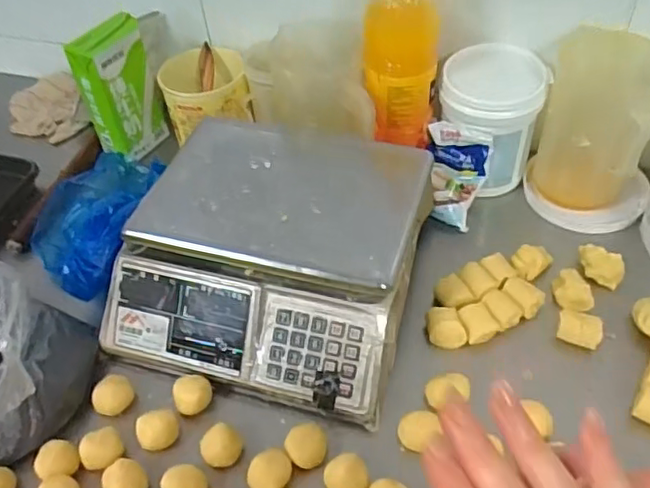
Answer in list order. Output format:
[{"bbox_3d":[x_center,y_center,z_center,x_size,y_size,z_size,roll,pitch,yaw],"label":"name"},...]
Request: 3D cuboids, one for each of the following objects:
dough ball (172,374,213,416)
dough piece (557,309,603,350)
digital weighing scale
[{"bbox_3d":[-0.146,0.169,0.675,0.040,0.040,0.042,-2,48,2],"label":"dough ball"},{"bbox_3d":[0.290,0.099,0.696,0.046,0.030,0.031,14,50,17],"label":"dough piece"},{"bbox_3d":[-0.058,0.002,0.723,0.324,0.110,0.311,12,50,14],"label":"digital weighing scale"}]

